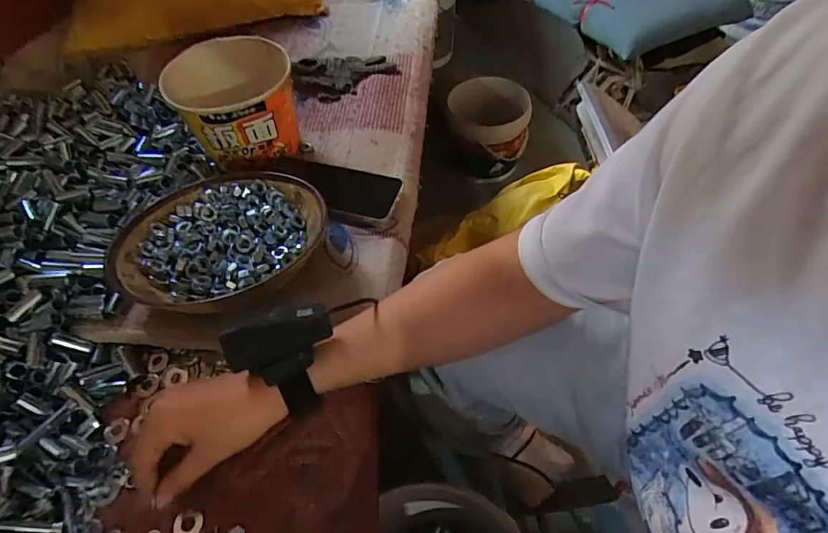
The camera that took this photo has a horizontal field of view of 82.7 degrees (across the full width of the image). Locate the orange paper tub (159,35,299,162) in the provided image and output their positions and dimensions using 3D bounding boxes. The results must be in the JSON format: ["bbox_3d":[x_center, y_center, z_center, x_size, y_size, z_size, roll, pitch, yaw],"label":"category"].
[{"bbox_3d":[-0.213,-0.187,0.572,0.144,0.114,0.134,-19,54,-9],"label":"orange paper tub"}]

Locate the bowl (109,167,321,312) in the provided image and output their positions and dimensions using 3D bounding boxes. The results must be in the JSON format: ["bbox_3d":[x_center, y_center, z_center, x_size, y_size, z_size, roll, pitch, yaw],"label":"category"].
[{"bbox_3d":[-0.185,-0.028,0.466,0.193,0.047,0.157,-18,54,-9],"label":"bowl"}]

